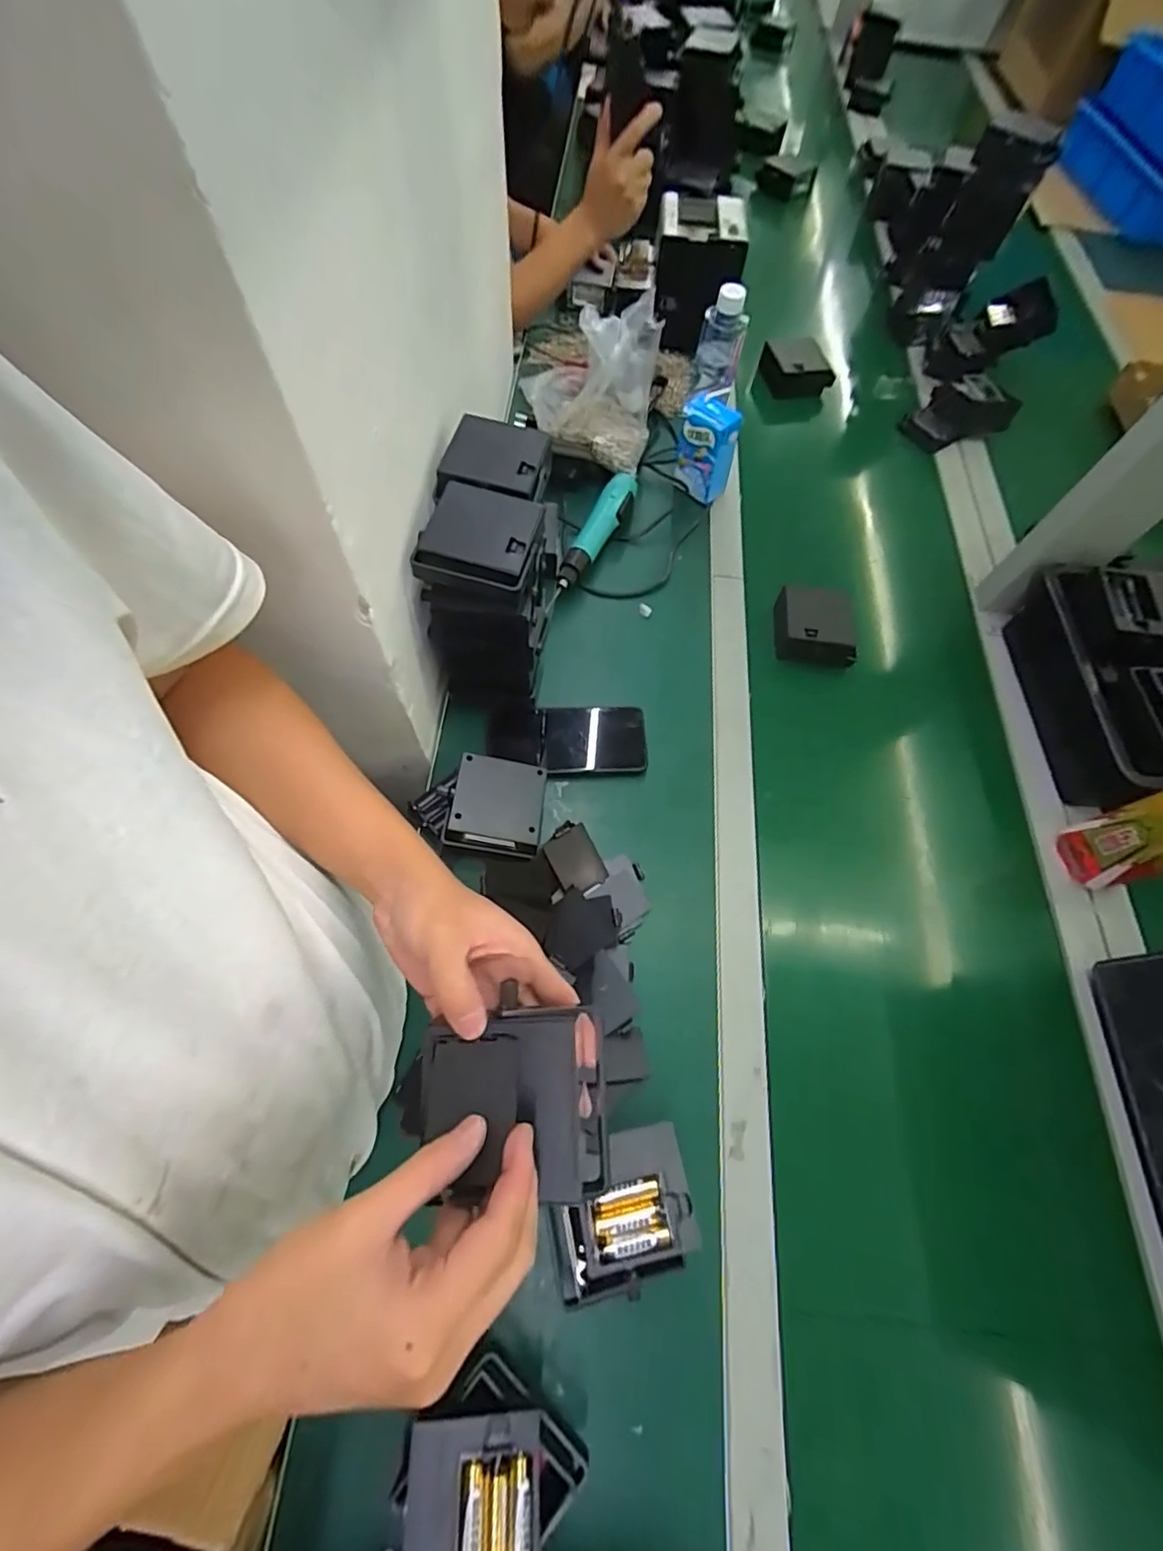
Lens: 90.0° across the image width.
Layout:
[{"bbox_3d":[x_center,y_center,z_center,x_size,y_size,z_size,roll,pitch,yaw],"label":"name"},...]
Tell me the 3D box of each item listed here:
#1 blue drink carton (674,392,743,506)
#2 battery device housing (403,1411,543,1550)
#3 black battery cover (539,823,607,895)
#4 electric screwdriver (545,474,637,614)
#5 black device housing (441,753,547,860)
[{"bbox_3d":[0.162,-0.422,0.757,0.047,0.107,0.074,-36,72,-17],"label":"blue drink carton"},{"bbox_3d":[-0.064,0.437,0.344,0.079,0.019,0.079,2,65,-2],"label":"battery device housing"},{"bbox_3d":[-0.006,0.079,0.553,0.046,0.009,0.066,-31,103,-20],"label":"black battery cover"},{"bbox_3d":[0.013,-0.296,0.728,0.042,0.039,0.221,25,67,8],"label":"electric screwdriver"},{"bbox_3d":[-0.077,0.027,0.548,0.078,0.028,0.088,6,65,0],"label":"black device housing"}]

